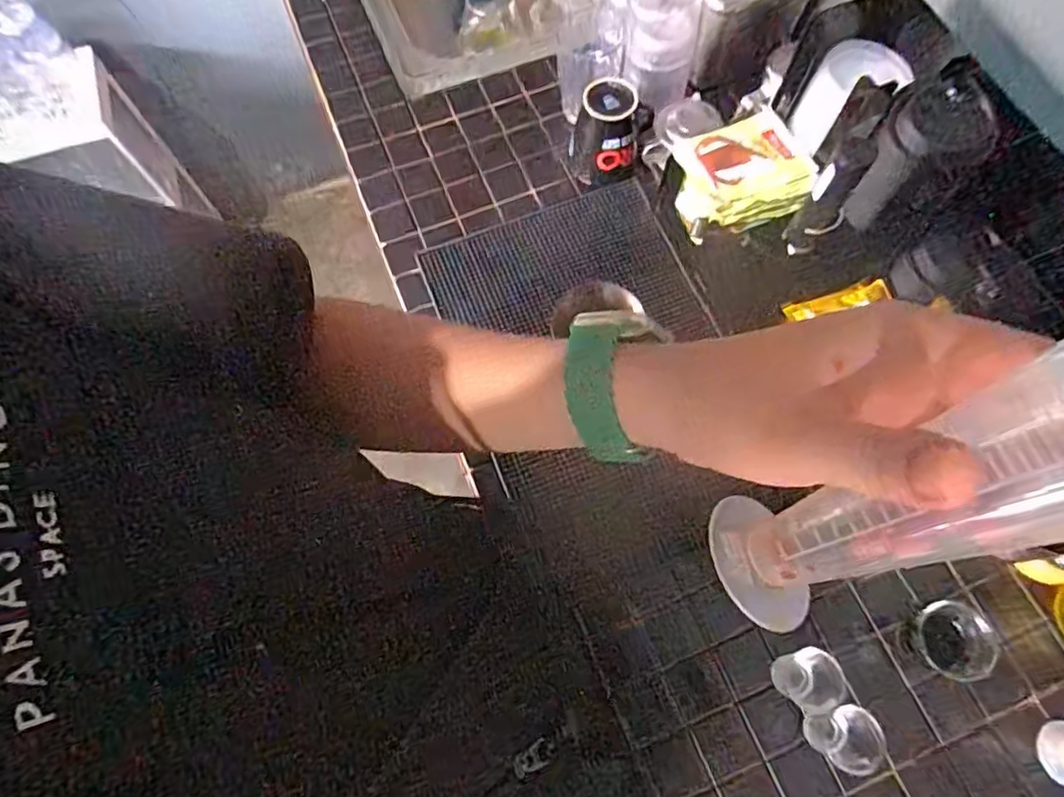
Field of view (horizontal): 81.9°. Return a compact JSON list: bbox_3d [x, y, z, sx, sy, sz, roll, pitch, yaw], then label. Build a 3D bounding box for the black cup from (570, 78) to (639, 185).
[{"bbox_3d":[0.087,-0.324,0.744,0.073,0.098,0.085,7,70,4],"label":"black cup"}]

